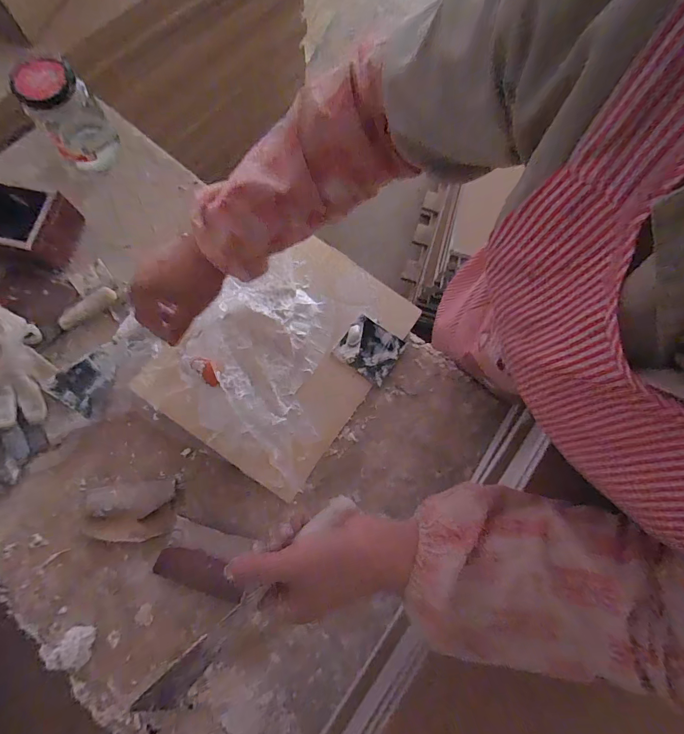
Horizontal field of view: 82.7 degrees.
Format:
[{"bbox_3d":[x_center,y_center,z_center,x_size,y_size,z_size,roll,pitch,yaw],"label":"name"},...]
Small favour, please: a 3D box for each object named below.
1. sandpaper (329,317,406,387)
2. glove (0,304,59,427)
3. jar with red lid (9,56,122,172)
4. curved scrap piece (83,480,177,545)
[{"bbox_3d":[0.040,-0.027,0.569,0.083,0.009,0.077,33,78,9],"label":"sandpaper"},{"bbox_3d":[-0.475,-0.004,0.545,0.097,0.053,0.178,-22,76,-6],"label":"glove"},{"bbox_3d":[-0.414,-0.382,0.592,0.083,0.136,0.080,0,75,1],"label":"jar with red lid"},{"bbox_3d":[-0.275,0.188,0.505,0.108,0.018,0.071,-8,75,-1],"label":"curved scrap piece"}]

